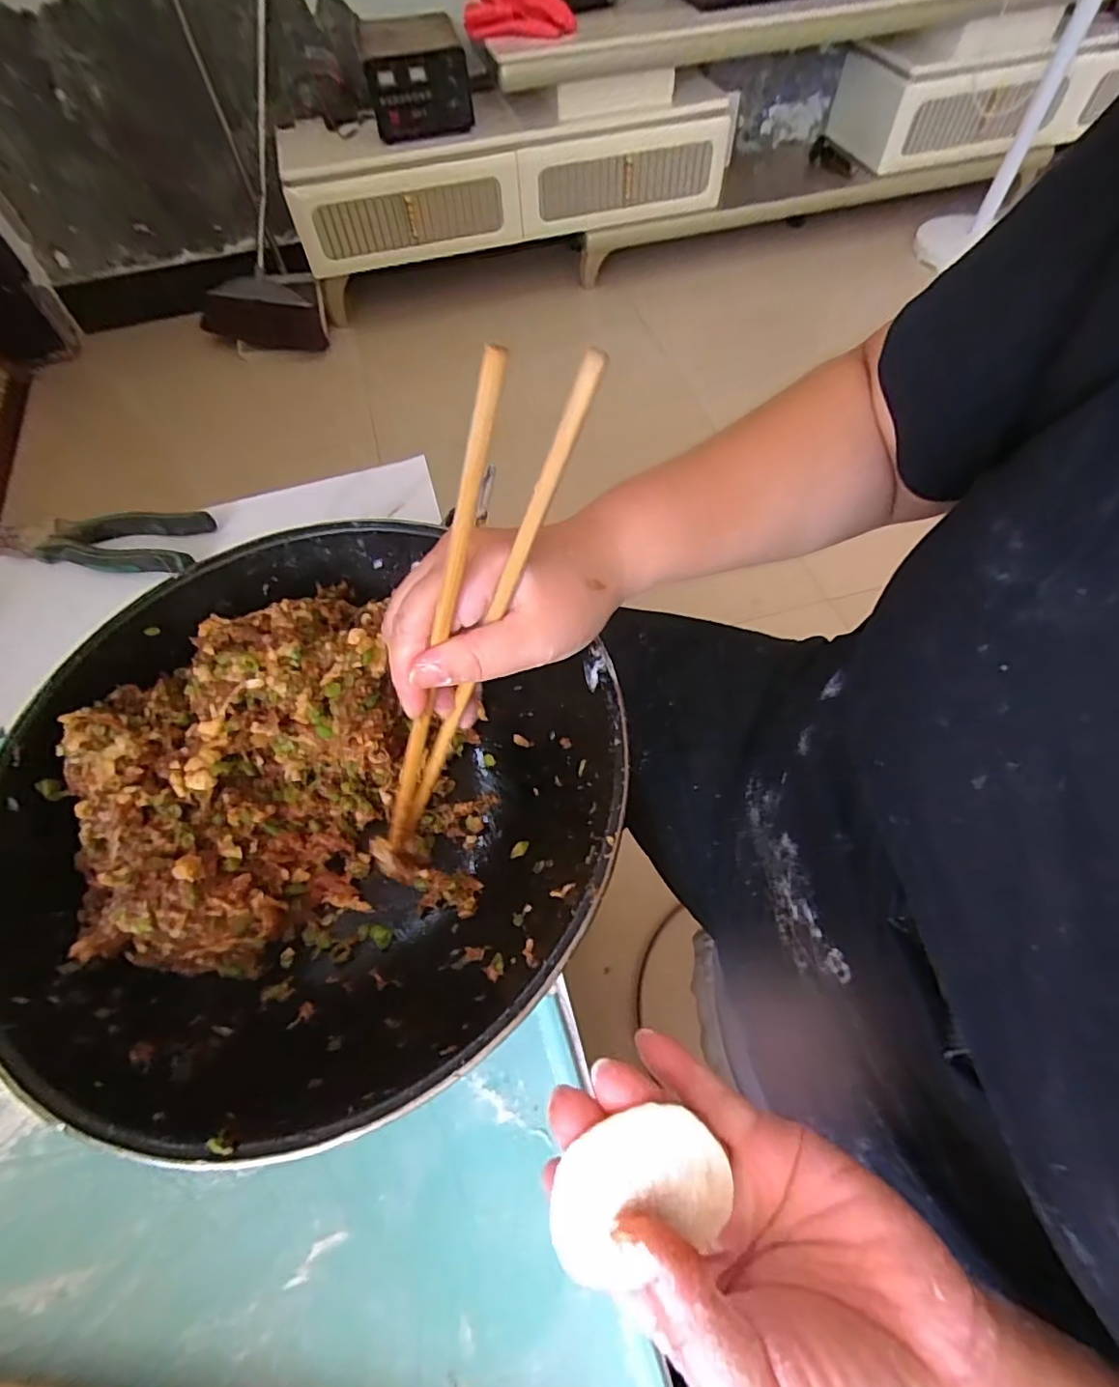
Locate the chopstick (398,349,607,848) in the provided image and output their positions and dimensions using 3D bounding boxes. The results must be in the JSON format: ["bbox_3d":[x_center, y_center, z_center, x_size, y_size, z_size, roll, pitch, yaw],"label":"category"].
[{"bbox_3d":[-0.038,-0.010,0.250,0.012,0.260,0.009,-15,55,-42],"label":"chopstick"}]

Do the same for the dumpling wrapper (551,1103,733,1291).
[{"bbox_3d":[0.024,0.146,0.170,0.054,0.004,0.043,-5,89,-15],"label":"dumpling wrapper"}]

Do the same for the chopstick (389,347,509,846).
[{"bbox_3d":[-0.055,-0.007,0.244,0.007,0.254,0.008,41,42,22],"label":"chopstick"}]

